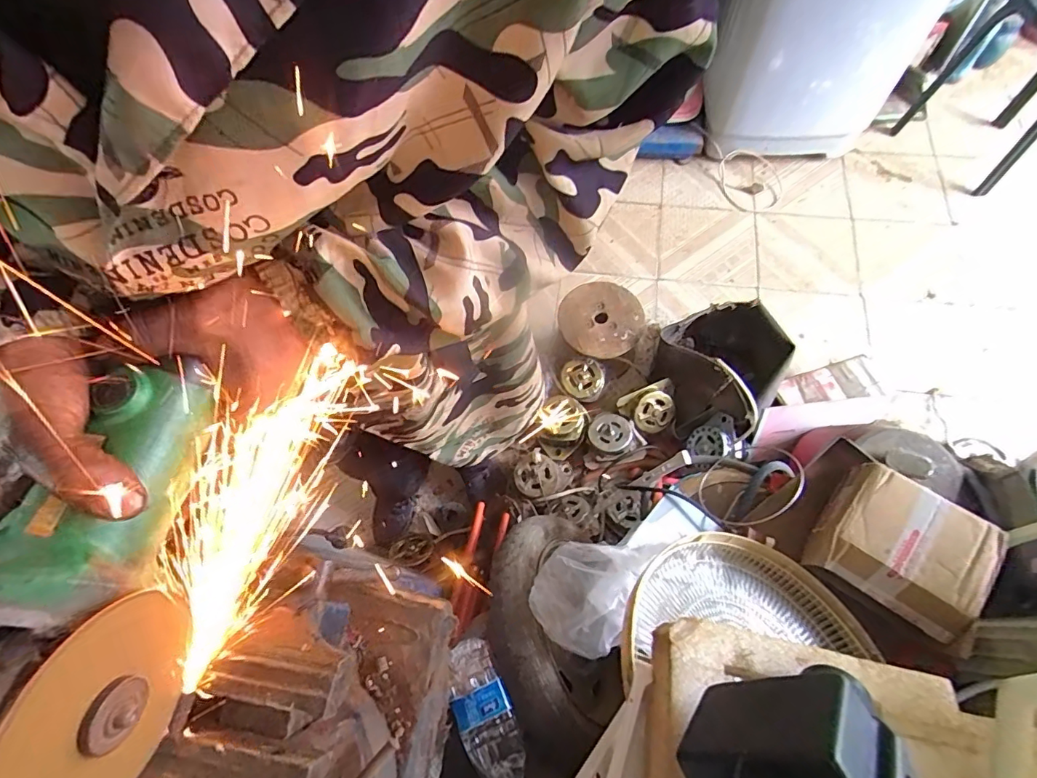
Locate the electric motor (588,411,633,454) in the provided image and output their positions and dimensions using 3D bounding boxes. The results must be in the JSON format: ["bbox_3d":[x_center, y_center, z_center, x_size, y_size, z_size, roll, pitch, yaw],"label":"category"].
[{"bbox_3d":[0.239,0.117,1.265,0.109,0.038,0.112,-27,63,8],"label":"electric motor"}]

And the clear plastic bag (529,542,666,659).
[{"bbox_3d":[0.116,0.316,0.804,0.156,0.087,0.208,28,71,14],"label":"clear plastic bag"}]

